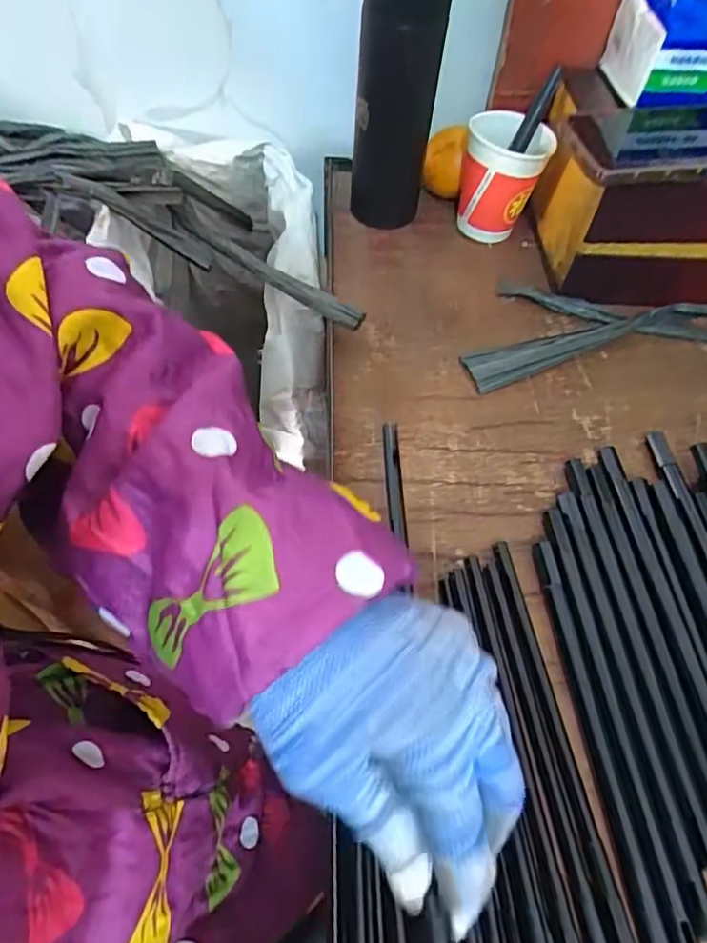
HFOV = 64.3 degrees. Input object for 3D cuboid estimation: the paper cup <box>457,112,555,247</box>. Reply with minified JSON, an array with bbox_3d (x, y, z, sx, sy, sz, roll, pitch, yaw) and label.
[{"bbox_3d":[0.132,-0.264,0.514,0.071,0.088,0.066,2,57,-3],"label":"paper cup"}]

